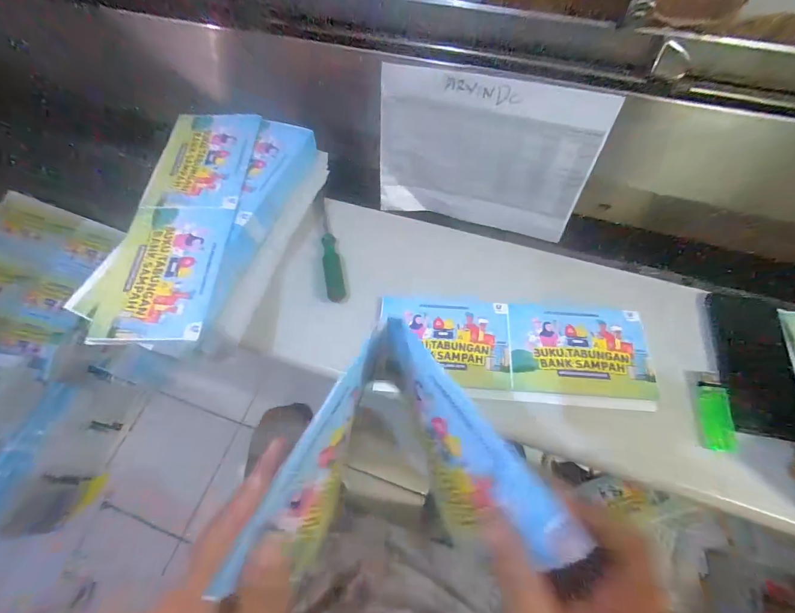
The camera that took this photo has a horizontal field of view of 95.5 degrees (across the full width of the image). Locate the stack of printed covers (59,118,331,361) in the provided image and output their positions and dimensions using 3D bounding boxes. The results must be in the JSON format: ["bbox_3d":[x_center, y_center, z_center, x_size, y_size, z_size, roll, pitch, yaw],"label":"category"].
[{"bbox_3d":[-0.226,-0.095,0.440,0.167,0.095,0.315,13,65,9],"label":"stack of printed covers"}]

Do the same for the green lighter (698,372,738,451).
[{"bbox_3d":[0.337,0.110,0.379,0.029,0.012,0.084,15,66,9],"label":"green lighter"}]

